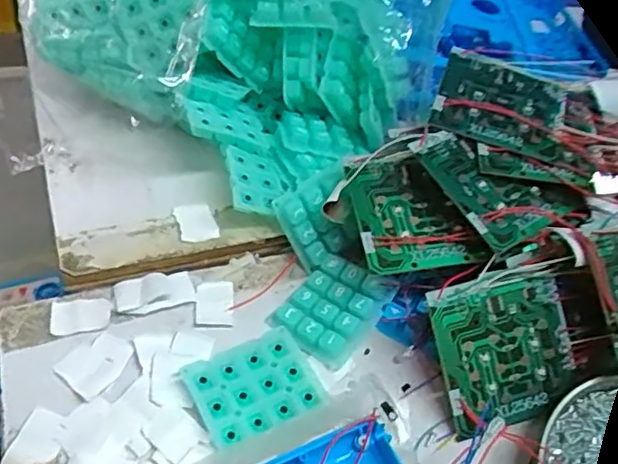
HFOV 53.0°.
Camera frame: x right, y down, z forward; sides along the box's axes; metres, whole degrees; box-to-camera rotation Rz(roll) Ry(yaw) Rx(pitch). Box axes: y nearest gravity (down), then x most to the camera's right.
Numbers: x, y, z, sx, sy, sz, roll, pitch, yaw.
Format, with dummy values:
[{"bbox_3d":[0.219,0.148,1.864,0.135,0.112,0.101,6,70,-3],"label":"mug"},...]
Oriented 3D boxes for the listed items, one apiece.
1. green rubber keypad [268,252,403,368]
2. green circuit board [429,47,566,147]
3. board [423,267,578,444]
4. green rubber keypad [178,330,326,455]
[{"bbox_3d":[0.012,0.039,0.333,0.046,0.012,0.056,33,53,18],"label":"green rubber keypad"},{"bbox_3d":[0.111,-0.076,0.365,0.069,0.010,0.066,19,50,7],"label":"green circuit board"},{"bbox_3d":[0.100,0.059,0.317,0.073,0.005,0.073,-12,87,-15],"label":"board"},{"bbox_3d":[-0.027,0.075,0.303,0.057,0.006,0.047,-21,56,-24],"label":"green rubber keypad"}]

